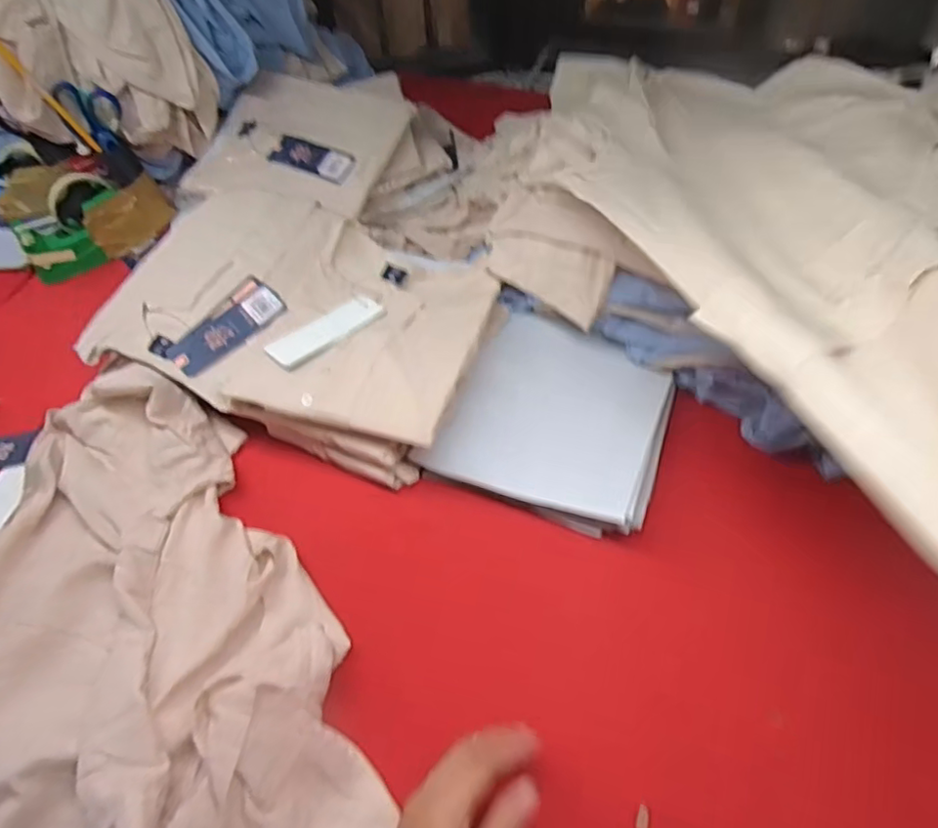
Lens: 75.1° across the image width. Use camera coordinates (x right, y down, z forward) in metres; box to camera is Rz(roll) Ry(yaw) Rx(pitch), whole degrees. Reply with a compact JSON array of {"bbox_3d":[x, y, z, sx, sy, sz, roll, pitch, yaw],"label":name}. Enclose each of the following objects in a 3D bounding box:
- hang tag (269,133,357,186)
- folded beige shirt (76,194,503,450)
[{"bbox_3d":[-0.200,-0.325,0.776,0.113,0.009,0.043,24,85,20],"label":"hang tag"},{"bbox_3d":[-0.186,-0.117,0.648,0.398,0.046,0.262,15,52,15],"label":"folded beige shirt"}]

